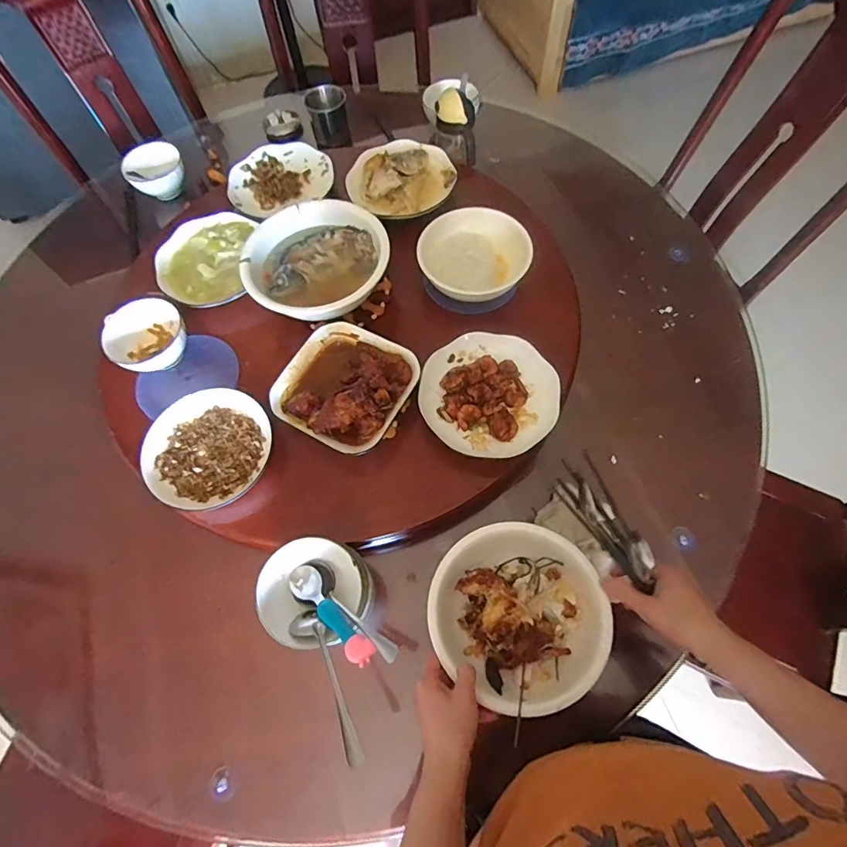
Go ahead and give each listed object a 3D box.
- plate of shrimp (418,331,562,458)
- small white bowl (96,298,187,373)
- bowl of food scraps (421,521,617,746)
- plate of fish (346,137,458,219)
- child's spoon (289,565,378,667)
[{"bbox_3d":[0.087,-0.041,0.647,0.175,0.038,0.183,0,64,-1],"label":"plate of shrimp"},{"bbox_3d":[-0.408,-0.124,0.703,0.108,0.062,0.114,0,64,-1],"label":"small white bowl"},{"bbox_3d":[0.106,0.217,0.544,0.196,0.069,0.182,0,64,-1],"label":"bowl of food scraps"},{"bbox_3d":[-0.038,-0.431,0.824,0.174,0.037,0.152,-35,70,-17],"label":"plate of fish"},{"bbox_3d":[-0.101,0.205,0.508,0.032,0.018,0.142,-42,45,-19],"label":"child's spoon"}]

